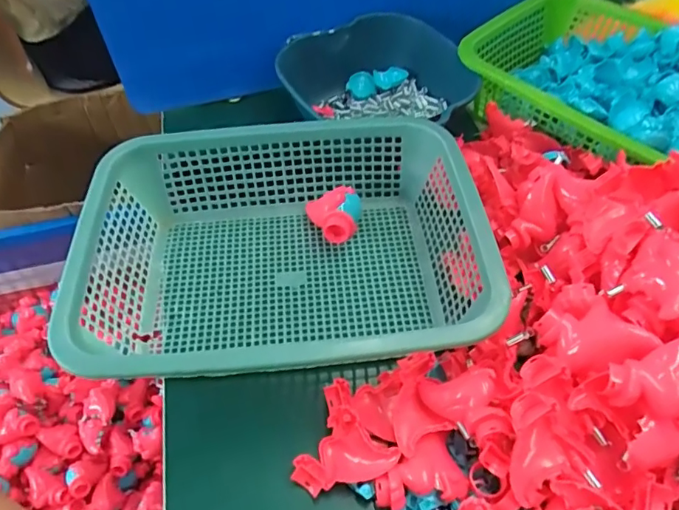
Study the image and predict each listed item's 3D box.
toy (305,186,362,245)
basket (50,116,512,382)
[{"bbox_3d":[-0.008,-0.043,0.536,0.059,0.048,0.063,2,52,3],"label":"toy"},{"bbox_3d":[-0.056,-0.001,0.482,0.342,0.107,0.264,-6,52,-3],"label":"basket"}]

